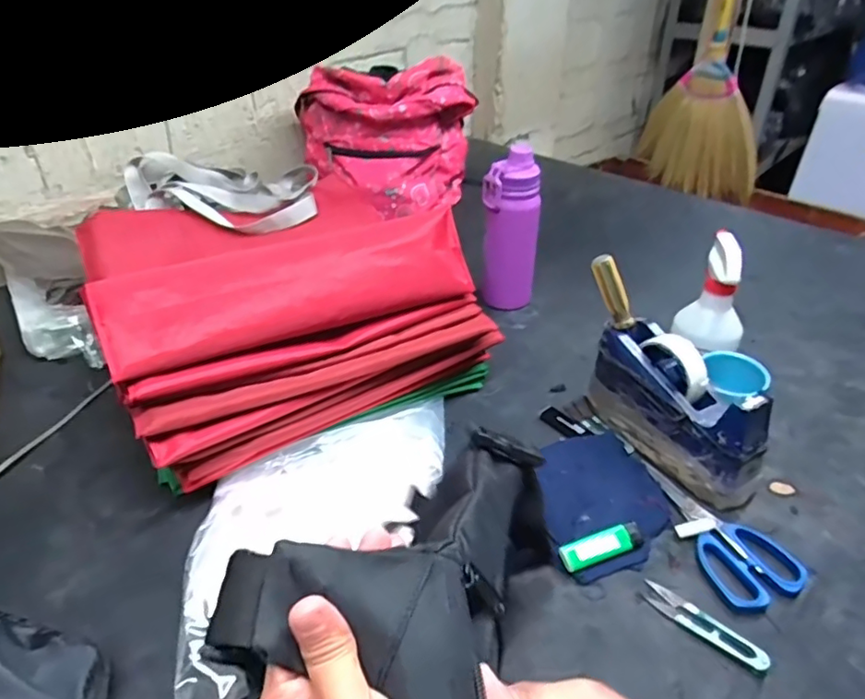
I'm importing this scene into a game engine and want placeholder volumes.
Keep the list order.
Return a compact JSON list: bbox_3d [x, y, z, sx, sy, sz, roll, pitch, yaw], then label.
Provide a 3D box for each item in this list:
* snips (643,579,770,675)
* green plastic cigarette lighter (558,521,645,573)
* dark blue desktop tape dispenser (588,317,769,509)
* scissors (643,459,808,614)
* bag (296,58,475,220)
[{"bbox_3d":[0.227,0.229,0.484,0.025,0.008,0.100,-29,45,-35],"label":"snips"},{"bbox_3d":[0.157,0.182,0.539,0.079,0.018,0.025,-11,37,-15],"label":"green plastic cigarette lighter"},{"bbox_3d":[0.262,0.060,0.626,0.069,0.114,0.204,-18,39,-24],"label":"dark blue desktop tape dispenser"},{"bbox_3d":[0.275,0.167,0.563,0.087,0.011,0.171,-10,37,-14],"label":"scissors"},{"bbox_3d":[-0.093,-0.406,1.116,0.322,0.251,0.141,-1,36,-1],"label":"bag"}]

